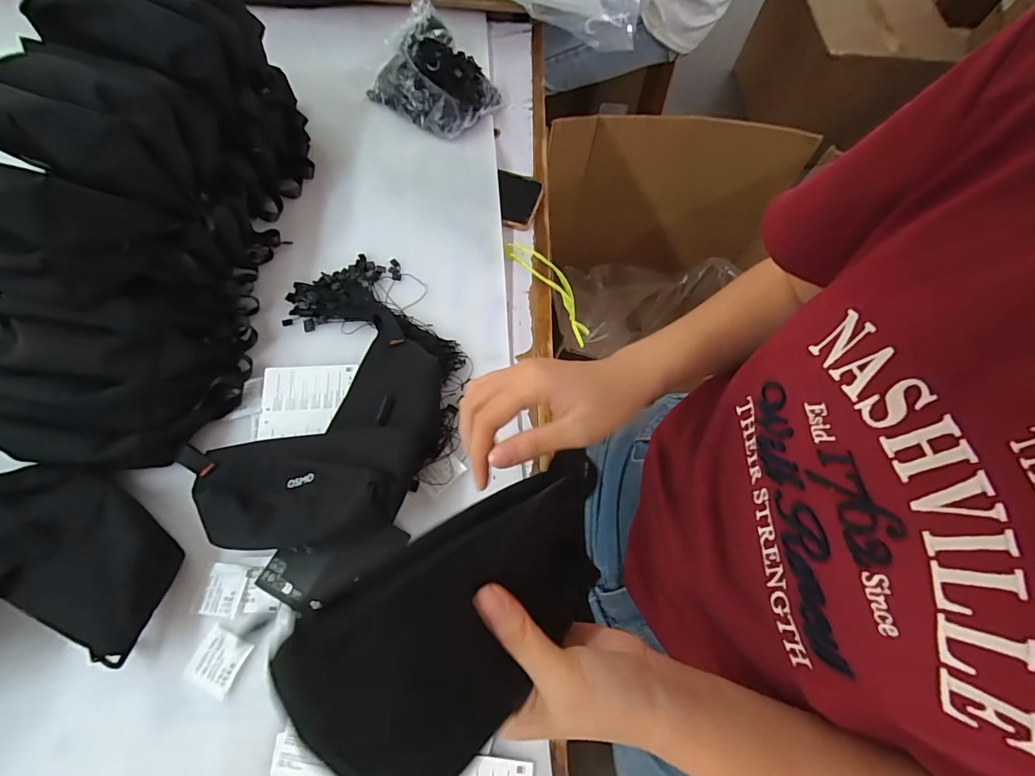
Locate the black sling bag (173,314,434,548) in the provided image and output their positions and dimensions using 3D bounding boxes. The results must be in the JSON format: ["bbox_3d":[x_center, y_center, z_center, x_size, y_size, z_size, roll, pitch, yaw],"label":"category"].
[{"bbox_3d":[-0.156,0.045,0.391,0.247,0.066,0.168,-42,75,-17],"label":"black sling bag"}]

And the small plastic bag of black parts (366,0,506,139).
[{"bbox_3d":[-0.107,-0.415,0.577,0.155,0.067,0.127,34,70,11],"label":"small plastic bag of black parts"}]

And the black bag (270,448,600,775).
[{"bbox_3d":[-0.011,0.104,0.225,0.194,0.030,0.089,-19,83,-47],"label":"black bag"}]

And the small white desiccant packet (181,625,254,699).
[{"bbox_3d":[-0.239,0.217,0.348,0.039,0.004,0.042,21,68,6],"label":"small white desiccant packet"}]

